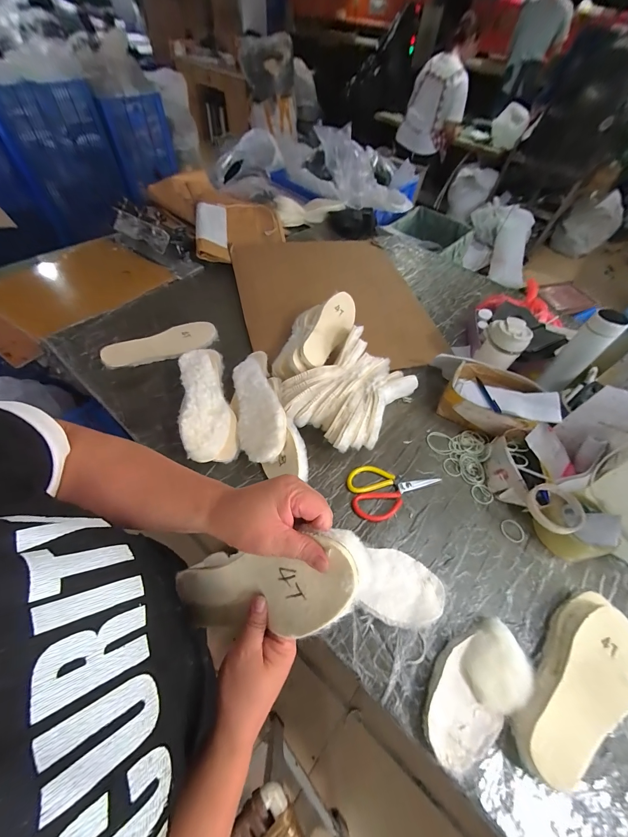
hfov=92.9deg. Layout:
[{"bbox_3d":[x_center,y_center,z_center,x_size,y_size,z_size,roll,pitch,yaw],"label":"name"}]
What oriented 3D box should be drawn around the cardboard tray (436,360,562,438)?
[{"bbox_3d":[0.414,-0.041,0.683,0.207,0.096,0.151,27,57,13],"label":"cardboard tray"}]

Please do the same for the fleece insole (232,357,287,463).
[{"bbox_3d":[-0.117,-0.027,0.610,0.095,0.014,0.269,-26,53,7],"label":"fleece insole"}]

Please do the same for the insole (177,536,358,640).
[{"bbox_3d":[-0.059,0.176,0.305,0.236,0.012,0.079,-24,78,30],"label":"insole"}]

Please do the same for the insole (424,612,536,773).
[{"bbox_3d":[0.222,0.370,0.409,0.181,0.031,0.093,-29,63,-23],"label":"insole"}]

